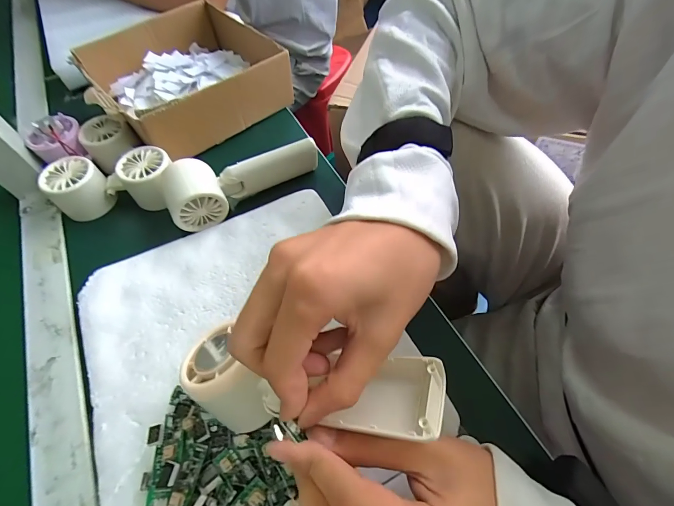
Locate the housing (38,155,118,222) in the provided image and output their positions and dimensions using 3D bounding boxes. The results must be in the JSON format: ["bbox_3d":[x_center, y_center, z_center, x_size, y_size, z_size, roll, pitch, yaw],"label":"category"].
[{"bbox_3d":[-0.283,-0.071,0.372,0.052,0.045,0.057,36,66,23],"label":"housing"}]

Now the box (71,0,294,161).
[{"bbox_3d":[-0.202,-0.234,0.451,0.213,0.073,0.209,-40,64,-19],"label":"box"}]

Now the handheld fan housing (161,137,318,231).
[{"bbox_3d":[-0.102,-0.089,0.365,0.166,0.044,0.060,-31,61,-15],"label":"handheld fan housing"}]

